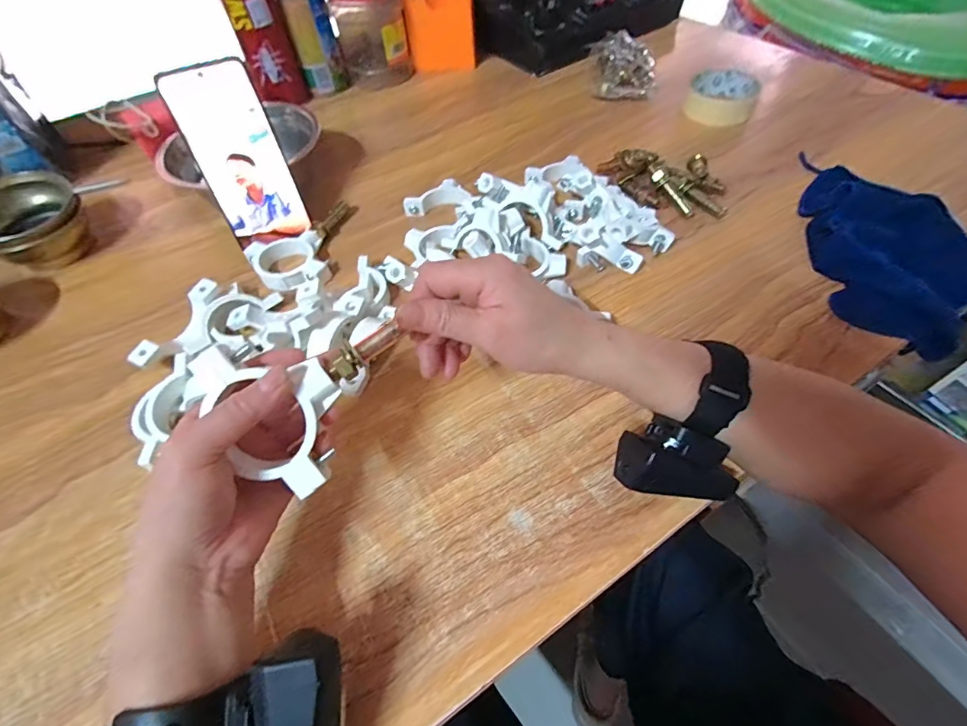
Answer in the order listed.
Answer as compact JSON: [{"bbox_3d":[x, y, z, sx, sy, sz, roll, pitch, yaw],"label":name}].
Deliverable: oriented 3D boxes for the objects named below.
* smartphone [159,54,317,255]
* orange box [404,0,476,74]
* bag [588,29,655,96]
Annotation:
[{"bbox_3d":[-0.227,-0.191,0.422,0.075,0.150,0.005,-22,33,-11],"label":"smartphone"},{"bbox_3d":[-0.062,-0.514,0.686,0.100,0.103,0.085,-2,54,3],"label":"orange box"},{"bbox_3d":[0.196,-0.413,0.626,0.091,0.040,0.126,1,54,5],"label":"bag"}]

